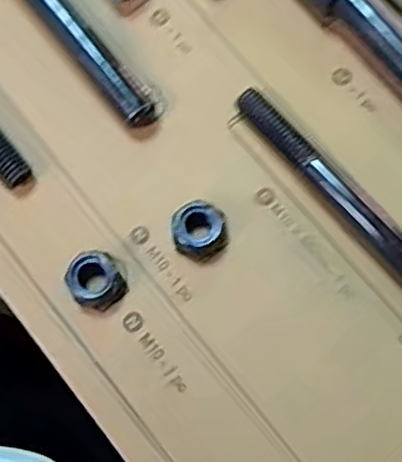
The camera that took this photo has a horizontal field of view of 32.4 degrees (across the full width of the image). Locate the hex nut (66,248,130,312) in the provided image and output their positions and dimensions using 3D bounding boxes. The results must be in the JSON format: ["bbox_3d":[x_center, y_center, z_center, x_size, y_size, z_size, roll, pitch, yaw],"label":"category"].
[{"bbox_3d":[-0.031,0.015,0.207,0.016,0.009,0.017,44,79,10],"label":"hex nut"}]

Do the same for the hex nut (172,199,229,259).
[{"bbox_3d":[0.000,-0.001,0.210,0.016,0.010,0.015,-12,76,-3],"label":"hex nut"}]

